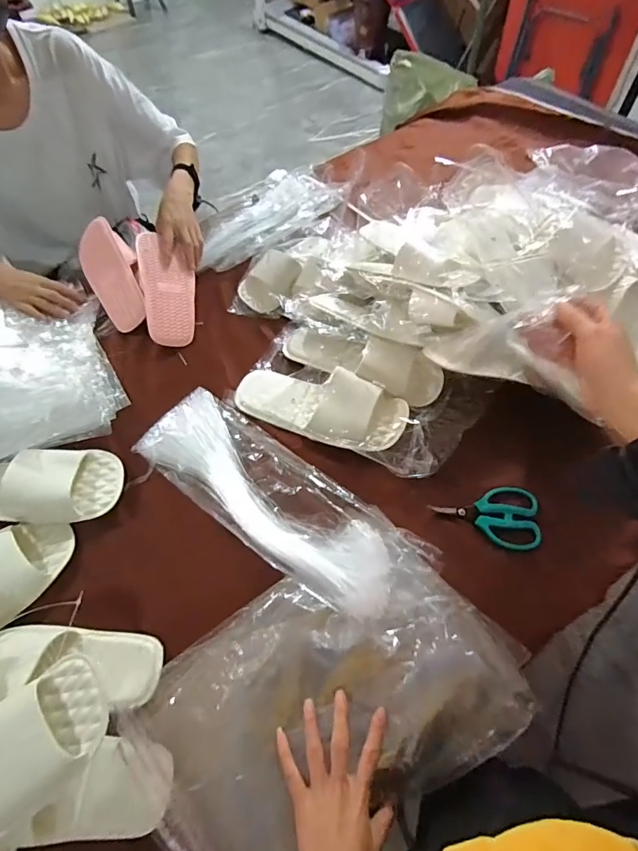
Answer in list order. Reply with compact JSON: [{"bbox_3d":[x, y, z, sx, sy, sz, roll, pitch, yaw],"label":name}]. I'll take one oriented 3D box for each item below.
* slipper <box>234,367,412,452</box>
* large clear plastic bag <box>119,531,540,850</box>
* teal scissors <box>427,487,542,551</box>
[{"bbox_3d":[0.001,-0.038,0.691,0.266,0.050,0.107,17,61,12],"label":"slipper"},{"bbox_3d":[0.023,0.302,0.500,0.381,0.056,0.275,-32,64,-17],"label":"large clear plastic bag"},{"bbox_3d":[0.232,0.121,0.619,0.144,0.009,0.084,7,59,6],"label":"teal scissors"}]

